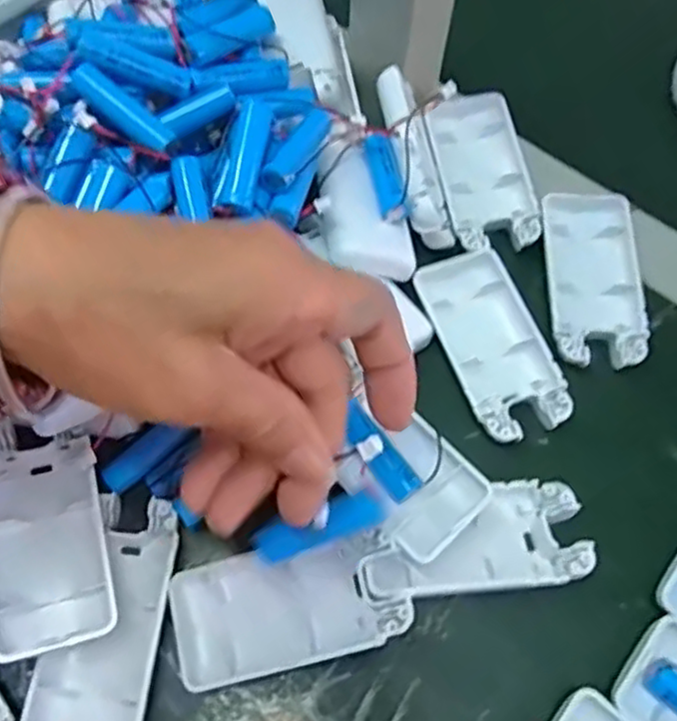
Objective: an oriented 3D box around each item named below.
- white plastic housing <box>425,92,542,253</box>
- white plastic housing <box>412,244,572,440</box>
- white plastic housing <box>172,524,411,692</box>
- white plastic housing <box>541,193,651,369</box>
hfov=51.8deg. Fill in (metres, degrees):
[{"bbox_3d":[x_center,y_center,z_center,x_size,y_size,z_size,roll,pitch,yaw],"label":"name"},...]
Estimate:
[{"bbox_3d":[0.079,-0.099,0.374,0.047,0.022,0.093,-9,66,-5],"label":"white plastic housing"},{"bbox_3d":[0.074,-0.008,0.336,0.045,0.011,0.094,-19,67,-10],"label":"white plastic housing"},{"bbox_3d":[-0.021,0.096,0.274,0.091,0.014,0.046,-15,61,3],"label":"white plastic housing"},{"bbox_3d":[0.128,-0.041,0.352,0.047,0.014,0.096,1,65,-1],"label":"white plastic housing"}]

